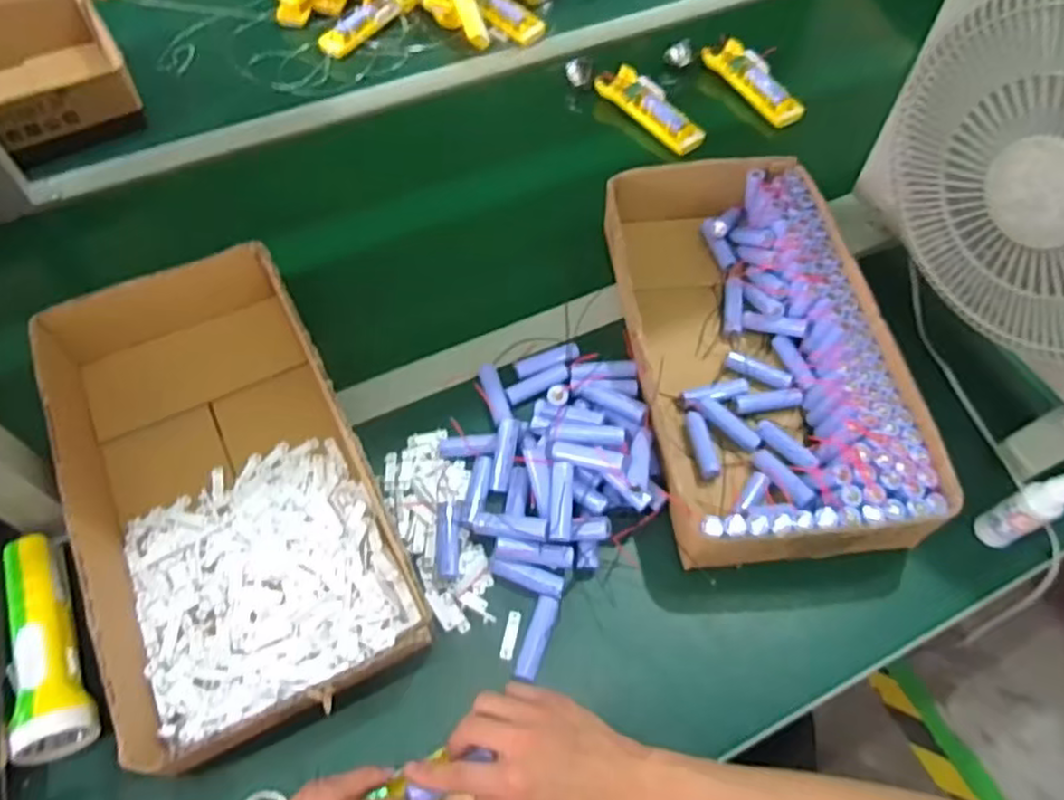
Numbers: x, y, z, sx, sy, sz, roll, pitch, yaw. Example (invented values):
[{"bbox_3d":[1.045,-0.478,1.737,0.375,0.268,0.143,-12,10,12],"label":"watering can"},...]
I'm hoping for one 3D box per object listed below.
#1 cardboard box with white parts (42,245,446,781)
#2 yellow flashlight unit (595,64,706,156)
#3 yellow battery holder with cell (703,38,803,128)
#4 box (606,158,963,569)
[{"bbox_3d":[-0.263,0.070,0.602,0.216,0.097,0.422,-25,63,-15],"label":"cardboard box with white parts"},{"bbox_3d":[0.152,-0.378,0.907,0.057,0.027,0.163,-30,64,-17],"label":"yellow flashlight unit"},{"bbox_3d":[0.294,-0.427,0.936,0.056,0.035,0.172,-20,62,-12],"label":"yellow battery holder with cell"},{"bbox_3d":[0.208,-0.054,0.674,0.225,0.079,0.414,-4,60,-3],"label":"box"}]

